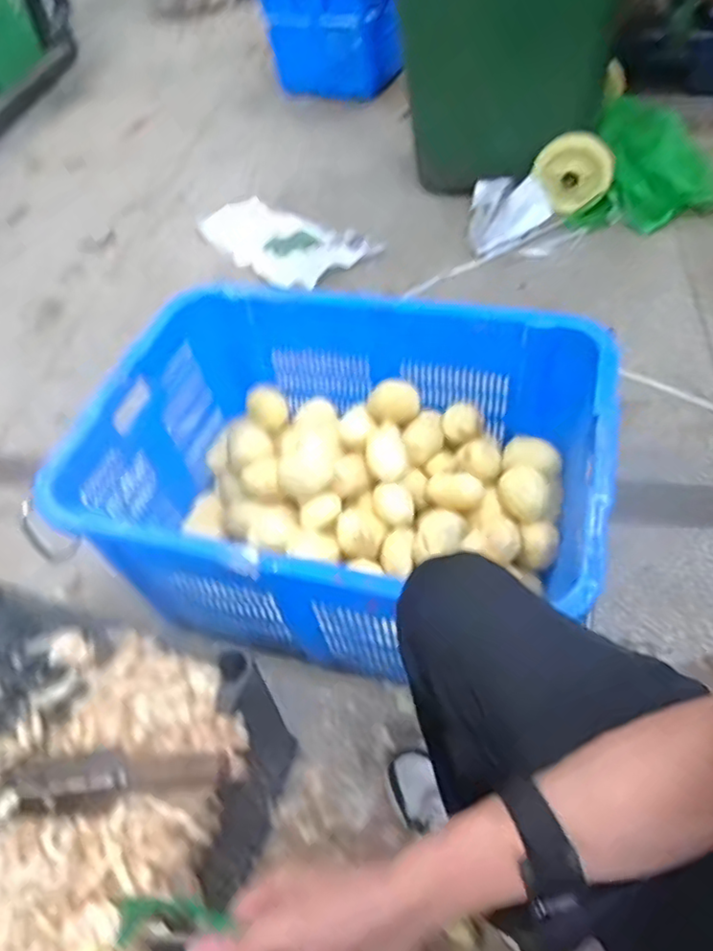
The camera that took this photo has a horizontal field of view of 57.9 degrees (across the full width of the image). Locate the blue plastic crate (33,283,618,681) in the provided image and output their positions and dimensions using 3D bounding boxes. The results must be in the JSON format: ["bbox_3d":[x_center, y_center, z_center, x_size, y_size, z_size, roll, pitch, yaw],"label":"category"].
[{"bbox_3d":[-0.025,-0.007,0.923,0.686,0.326,0.457,11,54,15],"label":"blue plastic crate"}]

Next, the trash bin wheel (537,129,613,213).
[{"bbox_3d":[0.536,-0.745,1.583,0.167,0.178,0.054,-25,11,32],"label":"trash bin wheel"}]

